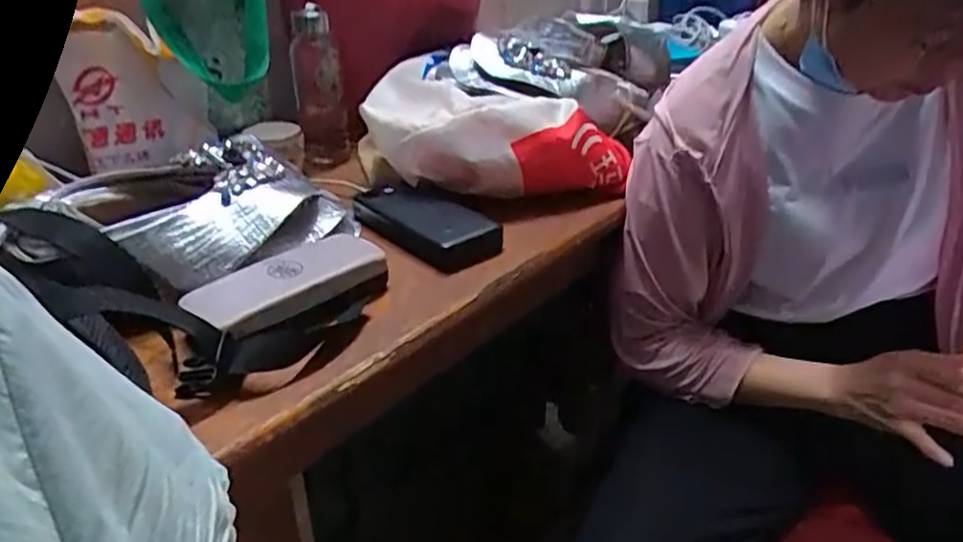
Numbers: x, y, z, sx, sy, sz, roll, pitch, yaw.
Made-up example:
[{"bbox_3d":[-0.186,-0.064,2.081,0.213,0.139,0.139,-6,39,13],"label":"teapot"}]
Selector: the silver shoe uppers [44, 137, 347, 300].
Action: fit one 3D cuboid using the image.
[{"bbox_3d":[-0.229,-0.060,0.572,0.180,0.061,0.185,20,35,34],"label":"silver shoe uppers"}]

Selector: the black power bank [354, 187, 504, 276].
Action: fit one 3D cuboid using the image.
[{"bbox_3d":[-0.056,-0.047,0.655,0.068,0.032,0.165,-25,37,-36],"label":"black power bank"}]

